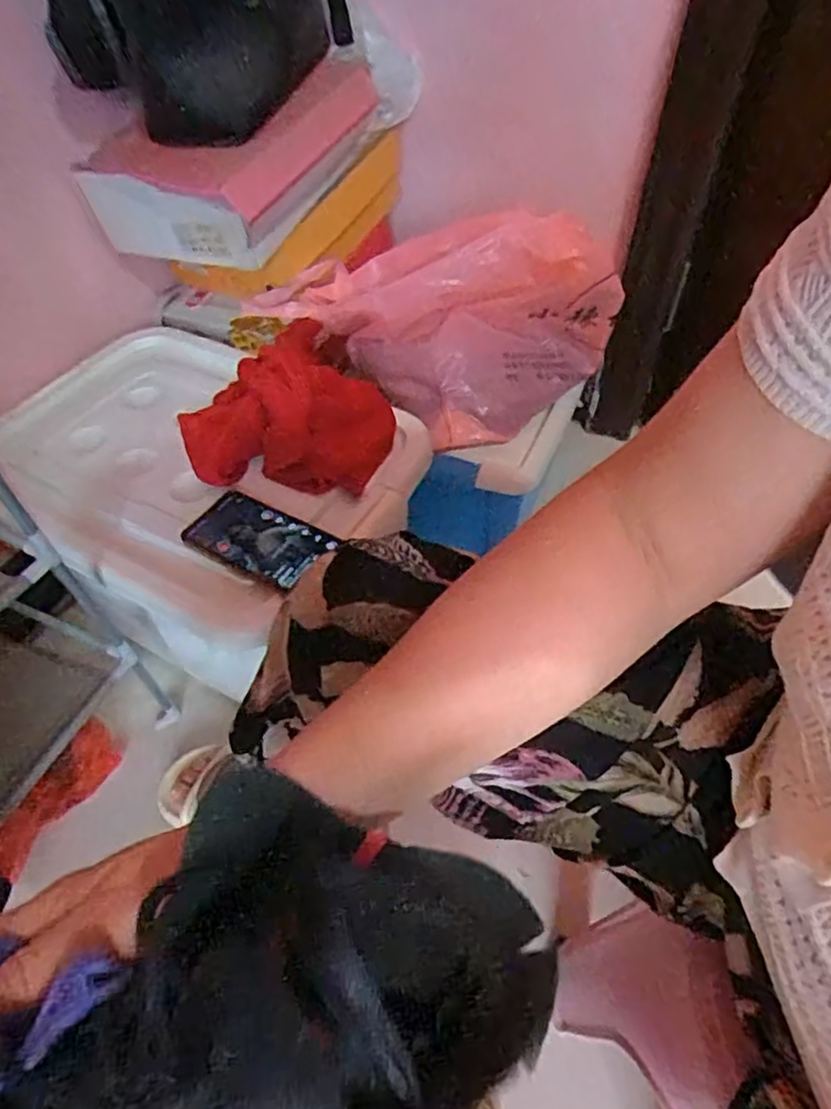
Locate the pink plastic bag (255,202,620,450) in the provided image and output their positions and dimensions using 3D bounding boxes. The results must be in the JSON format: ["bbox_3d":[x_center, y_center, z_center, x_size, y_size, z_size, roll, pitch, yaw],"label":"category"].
[{"bbox_3d":[0.010,-0.278,0.811,0.433,0.206,0.160,11,52,10],"label":"pink plastic bag"}]

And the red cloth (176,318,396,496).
[{"bbox_3d":[-0.144,-0.151,0.708,0.230,0.082,0.149,4,51,4],"label":"red cloth"}]

